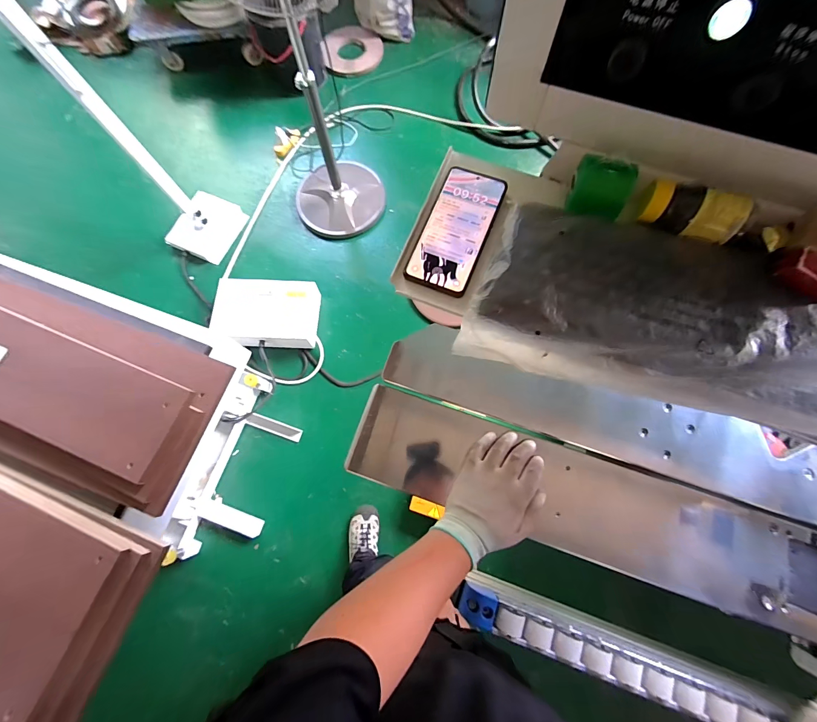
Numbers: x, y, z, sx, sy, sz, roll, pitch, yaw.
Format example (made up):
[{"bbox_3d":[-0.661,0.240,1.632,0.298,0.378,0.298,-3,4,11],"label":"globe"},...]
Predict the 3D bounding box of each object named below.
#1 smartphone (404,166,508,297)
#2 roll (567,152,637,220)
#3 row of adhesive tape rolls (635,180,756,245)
[{"bbox_3d":[0.059,-0.161,0.420,0.077,0.016,0.163,22,78,6],"label":"smartphone"},{"bbox_3d":[0.216,-0.194,0.384,0.064,0.039,0.052,17,77,5],"label":"roll"},{"bbox_3d":[0.308,-0.162,0.371,0.100,0.036,0.037,22,75,5],"label":"row of adhesive tape rolls"}]

